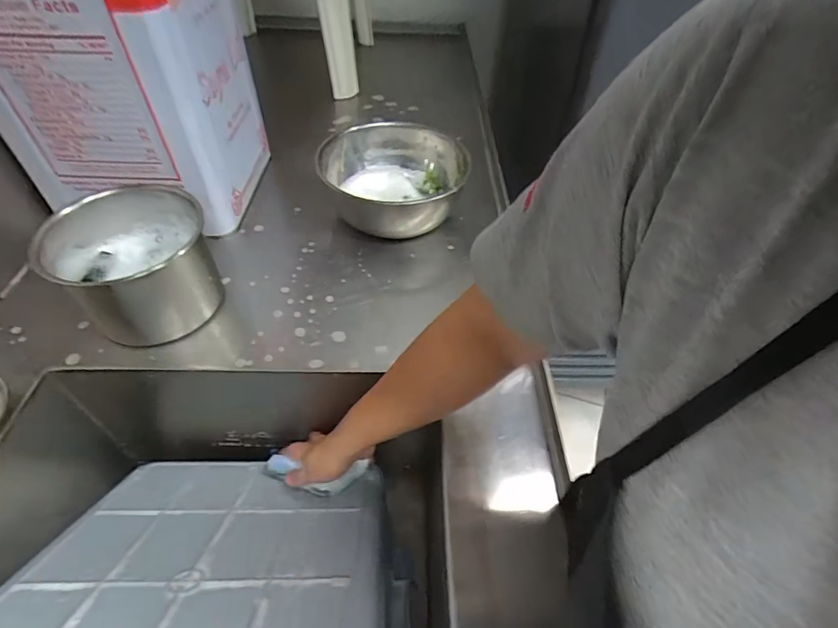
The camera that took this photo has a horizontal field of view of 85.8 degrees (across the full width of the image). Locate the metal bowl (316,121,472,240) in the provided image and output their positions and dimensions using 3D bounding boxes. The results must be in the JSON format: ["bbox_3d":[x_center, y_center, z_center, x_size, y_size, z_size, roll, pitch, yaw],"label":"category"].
[{"bbox_3d":[-0.037,-0.187,0.647,0.200,0.085,0.194,2,48,-2],"label":"metal bowl"}]

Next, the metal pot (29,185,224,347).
[{"bbox_3d":[-0.314,-0.062,0.502,0.147,0.117,0.151,2,48,-2],"label":"metal pot"}]

